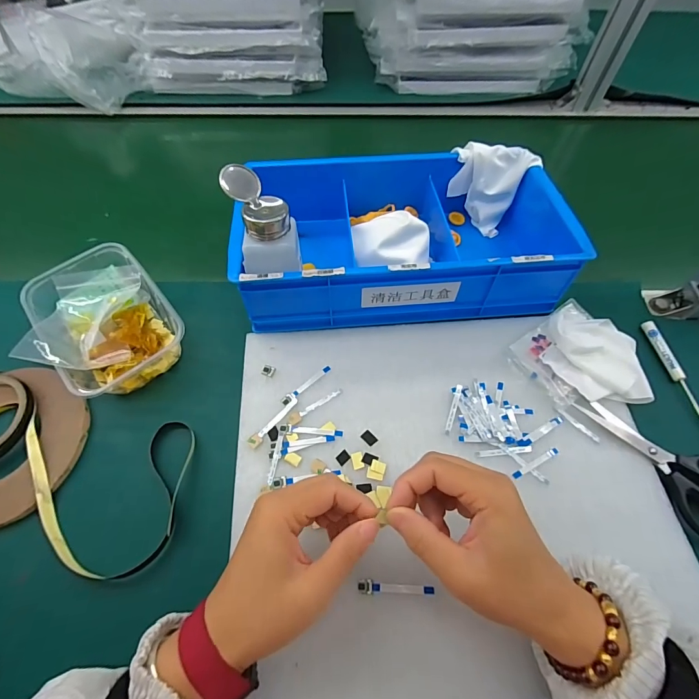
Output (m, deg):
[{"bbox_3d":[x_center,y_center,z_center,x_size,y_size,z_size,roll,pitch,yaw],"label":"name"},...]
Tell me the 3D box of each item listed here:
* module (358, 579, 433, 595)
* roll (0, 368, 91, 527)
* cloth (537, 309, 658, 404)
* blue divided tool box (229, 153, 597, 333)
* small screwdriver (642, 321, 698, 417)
[{"bbox_3d":[0.037,0.188,0.294,0.060,0.004,0.010,0,62,0],"label":"module"},{"bbox_3d":[-0.330,0.092,0.357,0.138,0.013,0.150,0,62,0],"label":"roll"},{"bbox_3d":[0.252,0.009,0.382,0.094,0.021,0.088,11,63,6],"label":"cloth"},{"bbox_3d":[0.058,-0.140,0.428,0.348,0.080,0.207,-3,62,-2],"label":"blue divided tool box"},{"bbox_3d":[0.342,0.027,0.387,0.009,0.010,0.131,-7,62,-3],"label":"small screwdriver"}]

